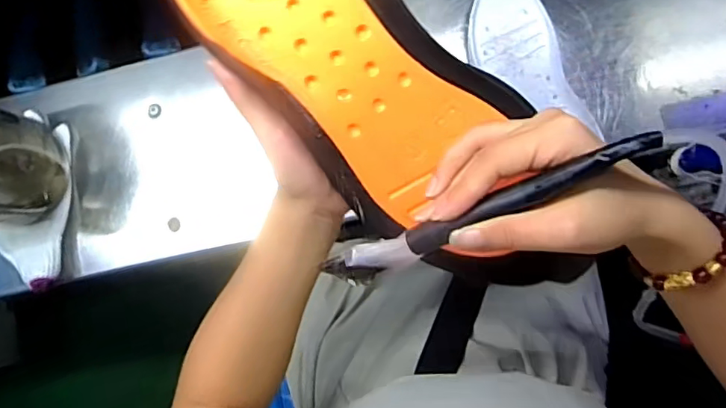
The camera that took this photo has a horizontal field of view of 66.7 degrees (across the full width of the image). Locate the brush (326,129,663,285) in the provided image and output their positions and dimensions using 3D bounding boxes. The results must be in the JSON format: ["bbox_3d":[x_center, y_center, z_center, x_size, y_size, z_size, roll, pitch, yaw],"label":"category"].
[{"bbox_3d":[0.058,0.004,0.272,0.169,0.009,0.017,-26,85,22],"label":"brush"}]

